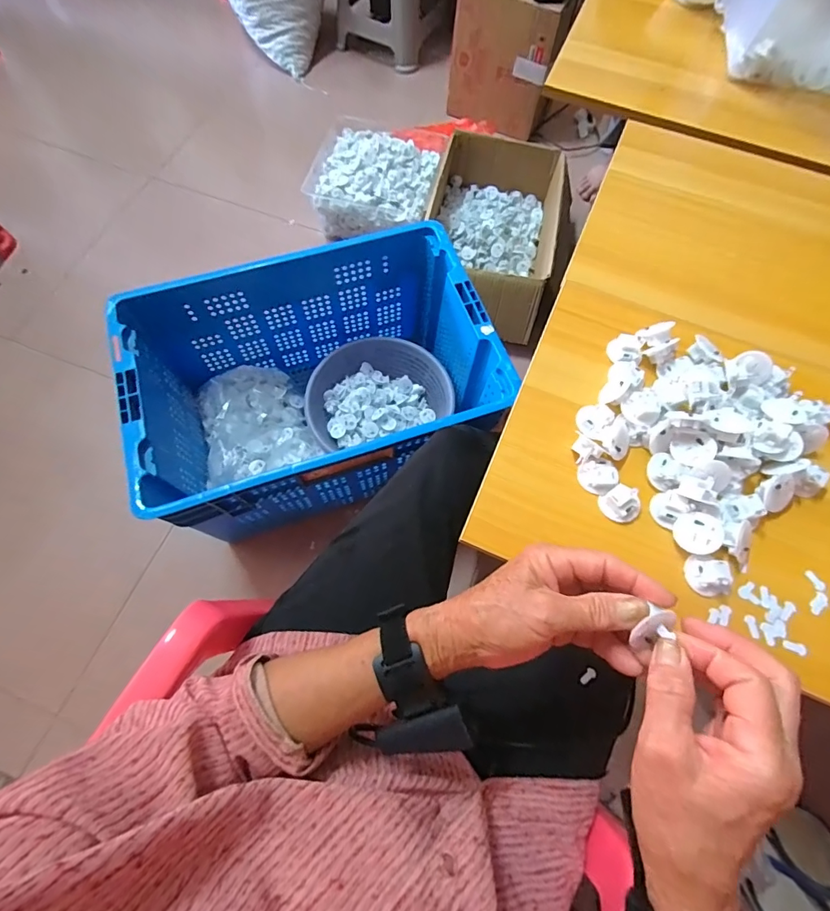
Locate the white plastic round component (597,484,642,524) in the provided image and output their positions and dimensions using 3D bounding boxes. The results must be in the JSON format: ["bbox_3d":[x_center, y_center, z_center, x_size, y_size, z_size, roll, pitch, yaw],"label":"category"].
[{"bbox_3d":[0.170,0.040,0.364,0.028,0.015,0.028,1,69,-1],"label":"white plastic round component"}]

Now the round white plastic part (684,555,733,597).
[{"bbox_3d":[0.229,0.093,0.345,0.027,0.017,0.029,1,69,-1],"label":"round white plastic part"}]

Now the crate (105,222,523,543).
[{"bbox_3d":[-0.170,-0.122,0.823,0.570,0.280,0.387,-18,70,-9],"label":"crate"}]

